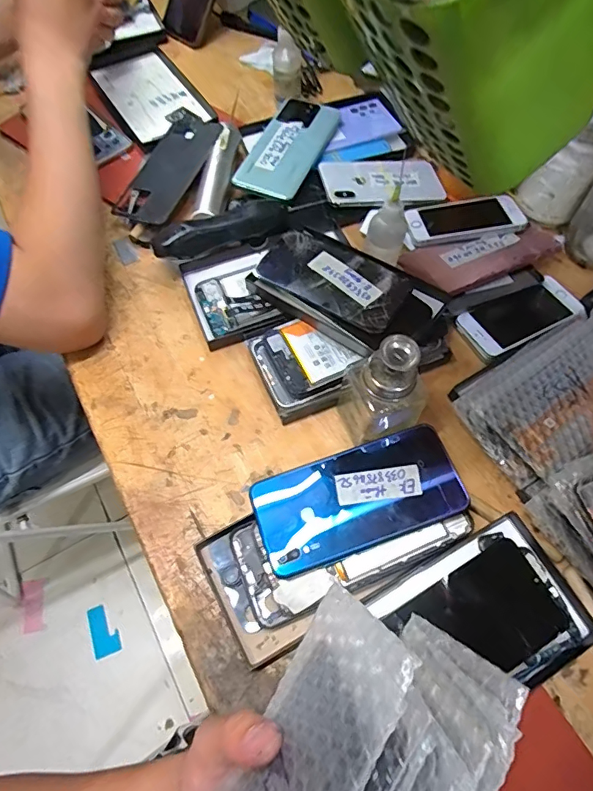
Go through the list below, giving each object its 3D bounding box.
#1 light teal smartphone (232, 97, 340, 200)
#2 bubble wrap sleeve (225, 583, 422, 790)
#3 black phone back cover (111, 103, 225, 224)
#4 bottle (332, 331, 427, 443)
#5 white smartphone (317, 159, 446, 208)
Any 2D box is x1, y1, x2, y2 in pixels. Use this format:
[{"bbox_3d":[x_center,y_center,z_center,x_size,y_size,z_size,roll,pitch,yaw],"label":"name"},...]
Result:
[{"bbox_3d":[-0.008,-0.298,0.569,0.076,0.012,0.158,24,71,3],"label":"light teal smartphone"},{"bbox_3d":[-0.006,0.185,0.222,0.011,0.081,0.173,32,83,-18],"label":"bubble wrap sleeve"},{"bbox_3d":[-0.141,-0.276,0.555,0.085,0.016,0.182,15,65,7],"label":"black phone back cover"},{"bbox_3d":[0.066,-0.003,0.373,0.053,0.118,0.051,0,67,1],"label":"bottle"},{"bbox_3d":[0.100,-0.251,0.557,0.145,0.012,0.080,-1,64,-11],"label":"white smartphone"}]

